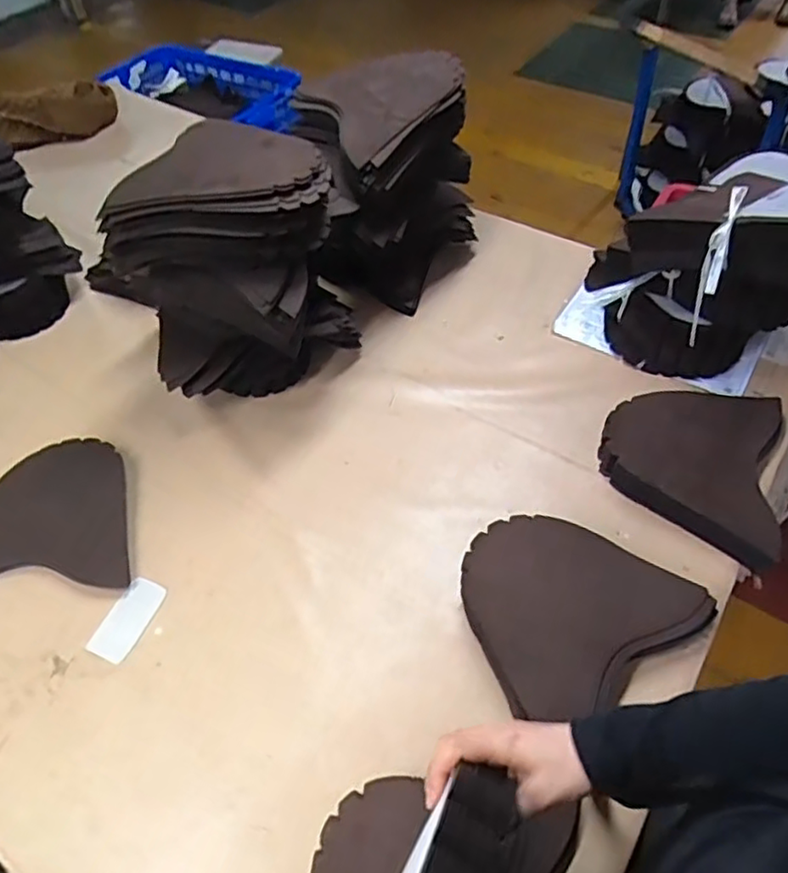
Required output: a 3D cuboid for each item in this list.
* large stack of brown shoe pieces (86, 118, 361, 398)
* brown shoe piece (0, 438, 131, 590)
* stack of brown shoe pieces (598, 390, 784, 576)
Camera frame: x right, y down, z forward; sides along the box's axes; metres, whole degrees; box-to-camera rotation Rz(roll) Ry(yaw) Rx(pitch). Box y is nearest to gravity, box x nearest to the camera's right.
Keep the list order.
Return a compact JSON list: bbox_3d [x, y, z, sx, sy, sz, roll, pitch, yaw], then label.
[{"bbox_3d":[-0.201,-0.200,0.861,0.273,0.330,0.185,-1,54,1],"label":"large stack of brown shoe pieces"},{"bbox_3d":[-0.458,0.098,0.848,0.241,0.013,0.209,-1,54,2],"label":"brown shoe piece"},{"bbox_3d":[0.392,0.030,0.847,0.219,0.056,0.246,15,55,15],"label":"stack of brown shoe pieces"}]

